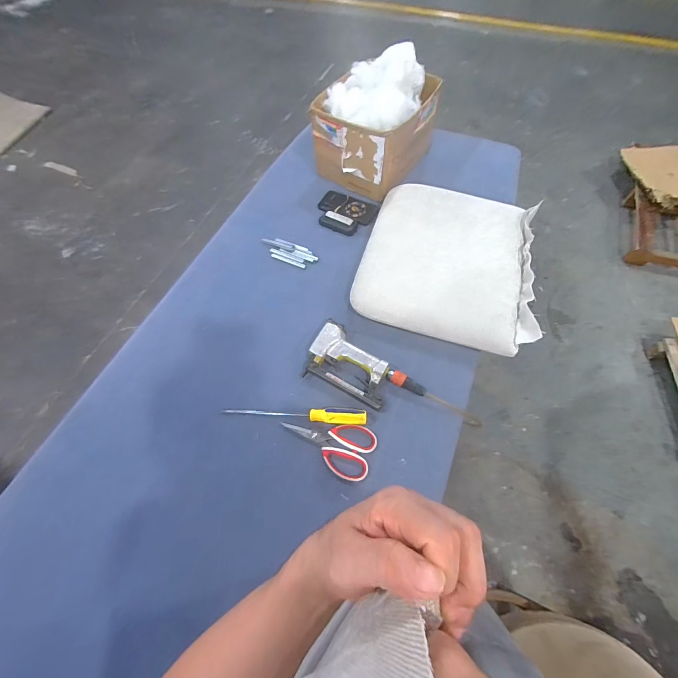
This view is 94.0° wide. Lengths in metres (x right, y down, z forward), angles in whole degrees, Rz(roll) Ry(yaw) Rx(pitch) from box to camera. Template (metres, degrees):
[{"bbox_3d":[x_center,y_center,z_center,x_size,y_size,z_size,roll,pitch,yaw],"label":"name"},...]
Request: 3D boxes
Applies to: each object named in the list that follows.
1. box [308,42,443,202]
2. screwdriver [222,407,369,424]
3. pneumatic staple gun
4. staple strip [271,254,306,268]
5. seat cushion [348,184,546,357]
[{"bbox_3d":[0.104,-0.617,0.894,0.265,0.259,0.292,31,69,16],"label":"box"},{"bbox_3d":[-0.089,0.153,0.643,0.287,0.024,0.029,1,64,3],"label":"screwdriver"},{"bbox_3d":[0.044,0.076,0.669,0.255,0.035,0.128,34,70,17],"label":"pneumatic staple gun"},{"bbox_3d":[-0.135,-0.208,0.840,0.102,0.004,0.013,22,67,12],"label":"staple strip"},{"bbox_3d":[0.271,-0.195,0.782,0.403,0.074,0.431,15,64,9],"label":"seat cushion"}]

